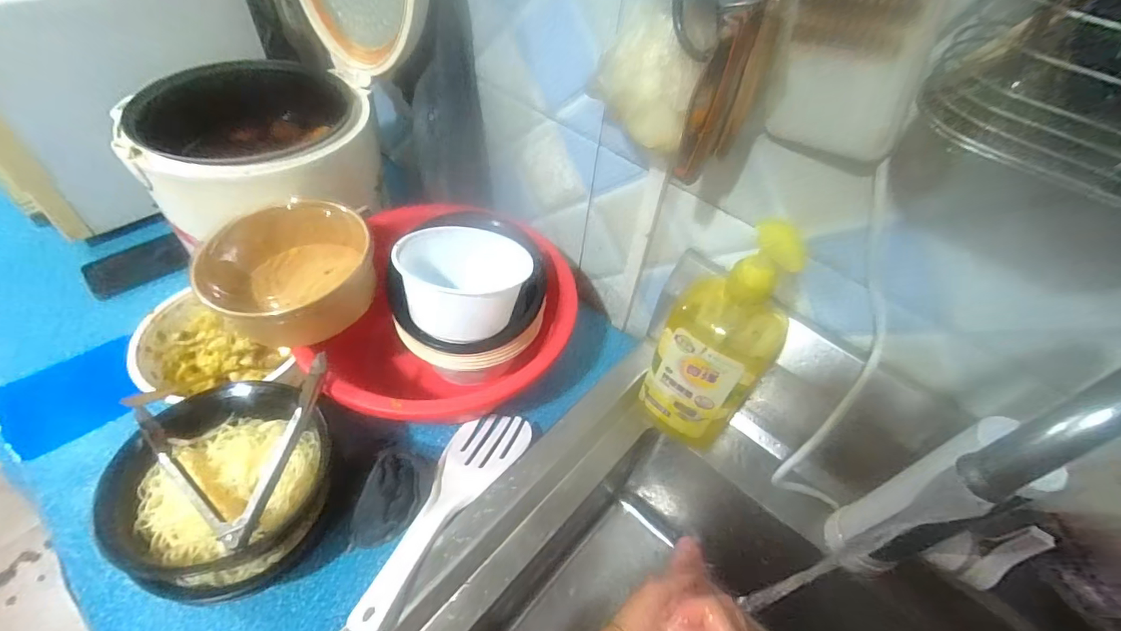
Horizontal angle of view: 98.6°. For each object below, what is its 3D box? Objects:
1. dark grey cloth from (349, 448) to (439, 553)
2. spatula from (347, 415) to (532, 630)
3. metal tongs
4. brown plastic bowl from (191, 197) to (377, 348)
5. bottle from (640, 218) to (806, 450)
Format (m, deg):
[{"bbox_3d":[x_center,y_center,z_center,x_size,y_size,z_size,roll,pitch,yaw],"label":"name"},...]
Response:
[{"bbox_3d":[-0.159,0.179,0.470,0.051,0.069,0.089,16,51,7],"label":"dark grey cloth"},{"bbox_3d":[-0.110,0.181,0.469,0.078,0.027,0.247,22,35,12],"label":"spatula"},{"bbox_3d":[-0.296,0.100,0.414,0.157,0.043,0.164,10,50,2],"label":"metal tongs"},{"bbox_3d":[-0.275,-0.040,0.498,0.136,0.068,0.144,3,50,-4],"label":"brown plastic bowl"},{"bbox_3d":[0.152,0.023,0.453,0.096,0.239,0.094,33,55,20],"label":"bottle"}]

